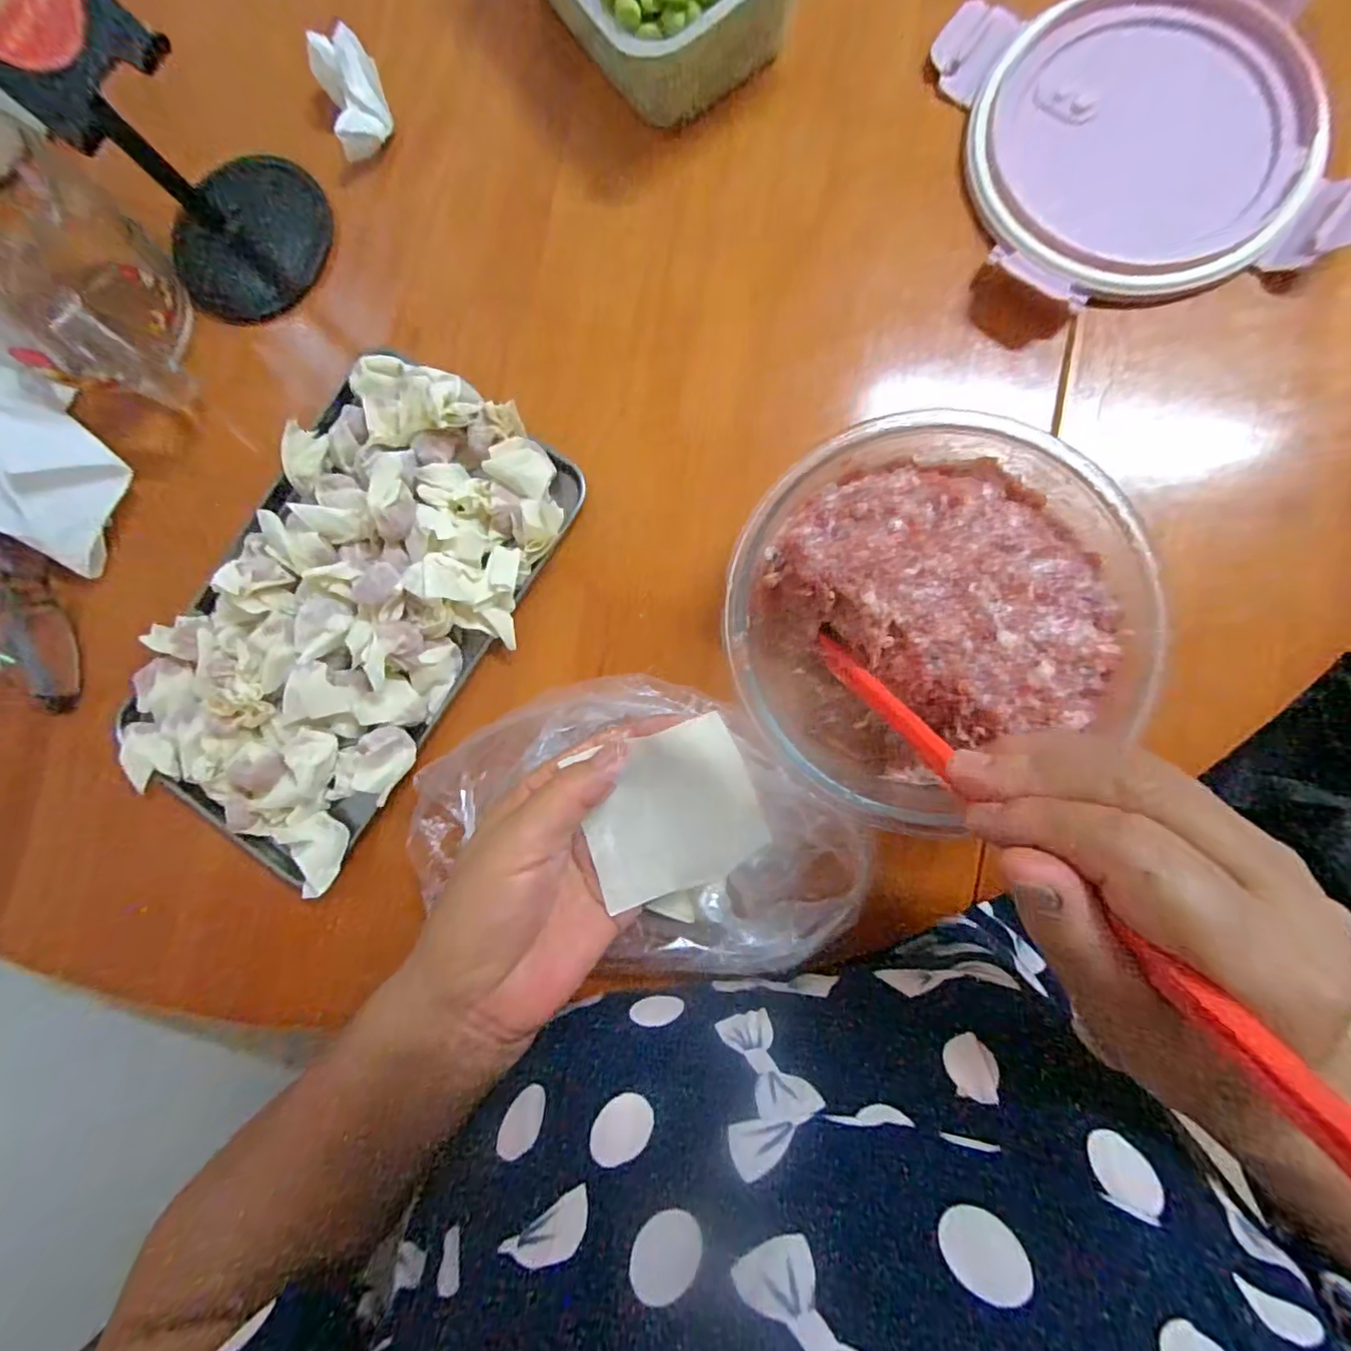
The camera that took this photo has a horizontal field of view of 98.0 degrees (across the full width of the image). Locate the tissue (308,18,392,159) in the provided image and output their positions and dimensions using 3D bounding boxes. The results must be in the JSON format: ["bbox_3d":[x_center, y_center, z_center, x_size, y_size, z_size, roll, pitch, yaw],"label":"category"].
[{"bbox_3d":[-0.177,-0.320,0.325,0.032,0.031,0.049,-21,83,2],"label":"tissue"}]

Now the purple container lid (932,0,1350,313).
[{"bbox_3d":[0.233,-0.274,0.292,0.165,0.022,0.168,-8,84,3],"label":"purple container lid"}]

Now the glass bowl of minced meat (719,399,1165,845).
[{"bbox_3d":[0.105,-0.025,0.262,0.154,0.064,0.164,0,84,4],"label":"glass bowl of minced meat"}]

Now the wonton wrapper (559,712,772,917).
[{"bbox_3d":[-0.003,0.058,0.246,0.075,0.006,0.067,-21,96,14],"label":"wonton wrapper"}]

